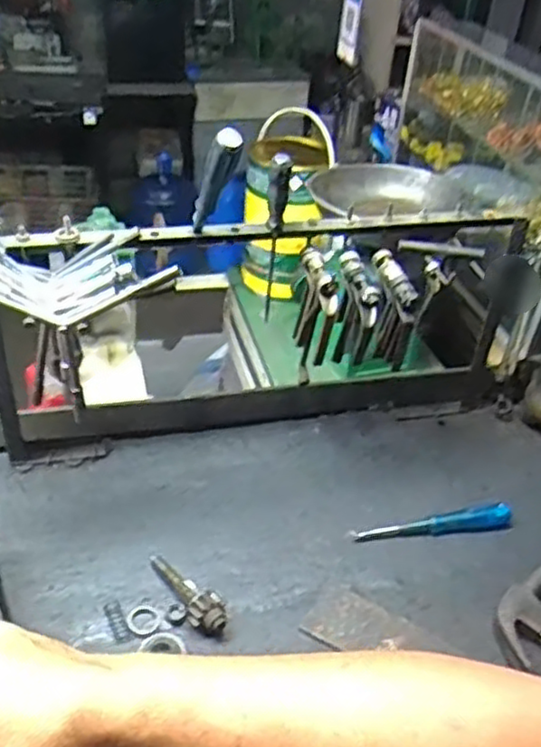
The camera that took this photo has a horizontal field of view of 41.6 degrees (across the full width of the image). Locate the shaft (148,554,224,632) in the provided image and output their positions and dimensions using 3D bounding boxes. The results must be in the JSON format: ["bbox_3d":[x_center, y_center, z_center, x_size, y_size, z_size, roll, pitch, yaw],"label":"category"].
[{"bbox_3d":[-0.092,0.235,0.781,0.043,0.033,0.130,-23,32,-33],"label":"shaft"}]

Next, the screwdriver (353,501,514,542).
[{"bbox_3d":[0.201,0.184,0.872,0.194,0.028,0.029,-2,38,-11],"label":"screwdriver"}]

